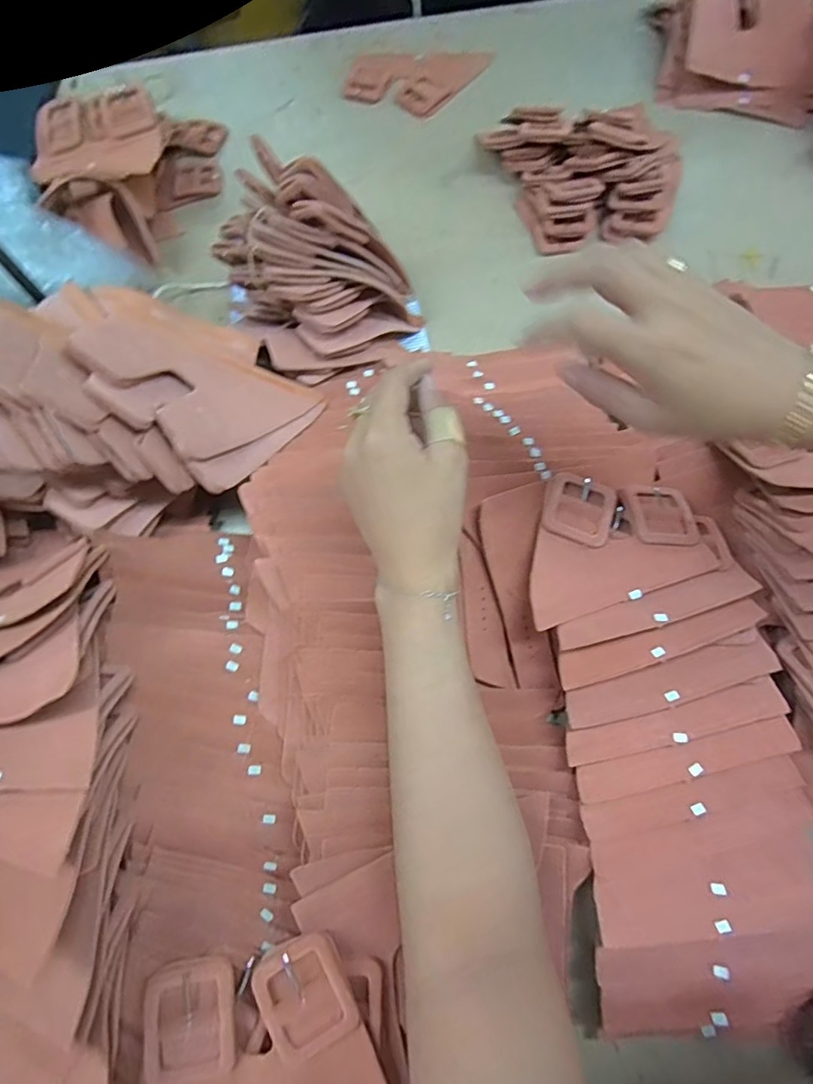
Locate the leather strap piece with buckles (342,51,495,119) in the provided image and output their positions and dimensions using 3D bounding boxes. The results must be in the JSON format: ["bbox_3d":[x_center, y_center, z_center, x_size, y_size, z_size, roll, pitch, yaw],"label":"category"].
[{"bbox_3d":[0.011,-0.535,0.611,0.138,0.011,0.125,19,73,10],"label":"leather strap piece with buckles"}]

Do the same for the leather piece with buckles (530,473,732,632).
[{"bbox_3d":[0.146,-0.007,0.379,0.153,0.015,0.094,-20,71,-4],"label":"leather piece with buckles"}]

